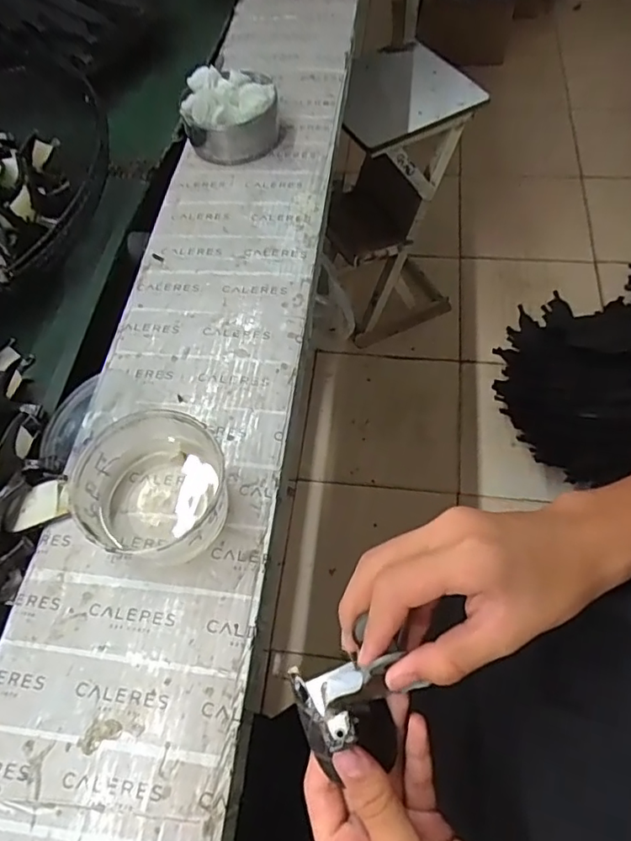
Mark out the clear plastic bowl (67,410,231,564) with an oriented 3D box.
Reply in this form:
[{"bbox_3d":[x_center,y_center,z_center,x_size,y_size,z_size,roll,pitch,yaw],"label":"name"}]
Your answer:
[{"bbox_3d":[-0.141,0.053,0.460,0.136,0.057,0.122,-1,60,4],"label":"clear plastic bowl"}]

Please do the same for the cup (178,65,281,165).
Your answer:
[{"bbox_3d":[-0.103,-0.389,0.701,0.110,0.073,0.114,-2,60,3],"label":"cup"}]

